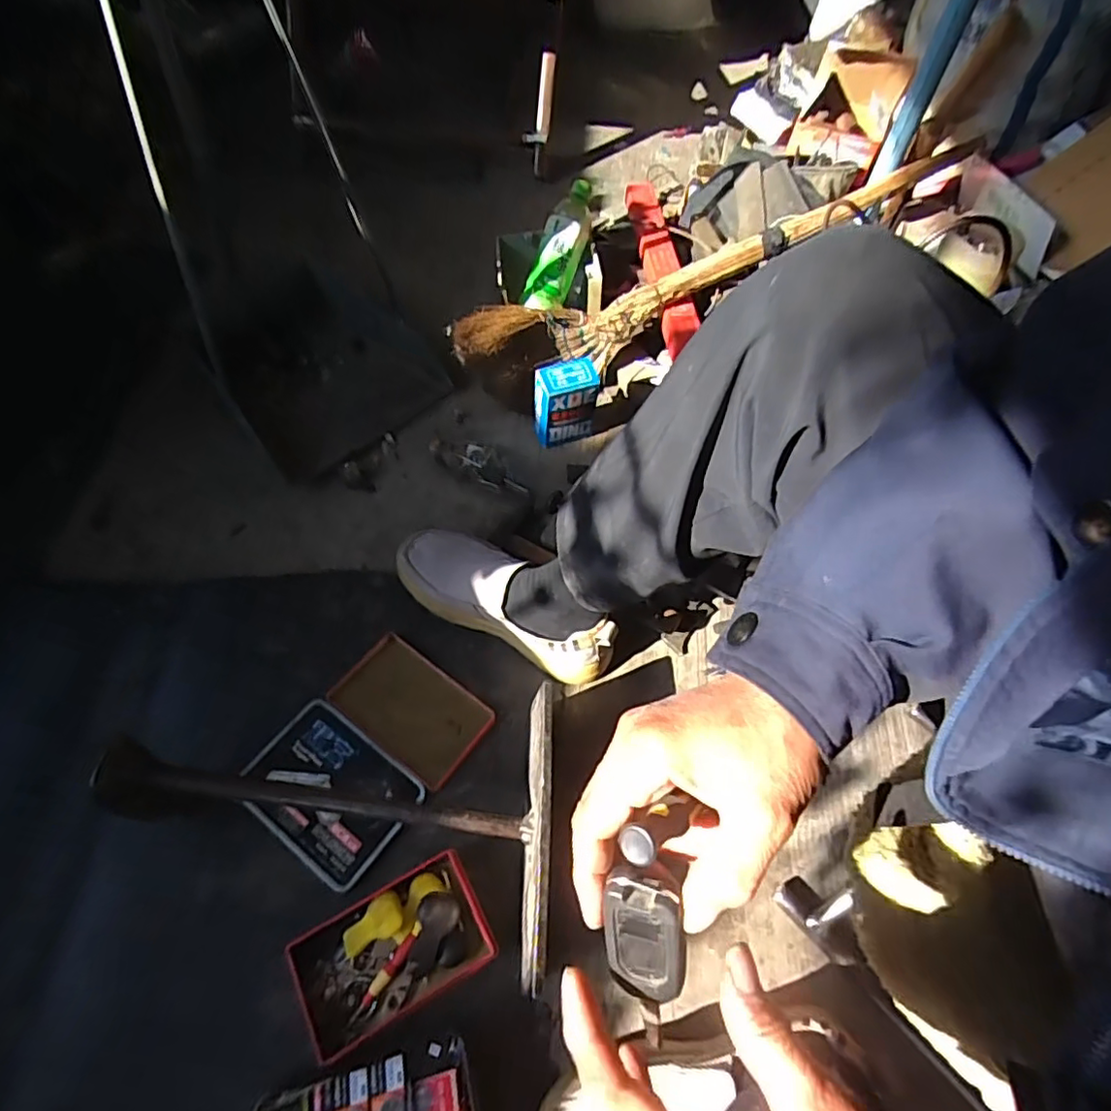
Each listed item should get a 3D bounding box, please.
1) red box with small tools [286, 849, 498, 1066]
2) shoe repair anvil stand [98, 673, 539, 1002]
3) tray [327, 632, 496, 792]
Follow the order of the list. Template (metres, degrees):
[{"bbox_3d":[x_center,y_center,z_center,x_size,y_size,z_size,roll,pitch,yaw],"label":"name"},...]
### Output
[{"bbox_3d":[-0.145,0.354,0.557,0.162,0.035,0.103,-25,64,-17],"label":"red box with small tools"},{"bbox_3d":[-0.189,0.233,0.556,0.368,0.133,0.251,3,59,-2],"label":"shoe repair anvil stand"},{"bbox_3d":[-0.159,0.167,0.686,0.165,0.012,0.101,32,63,15],"label":"tray"}]

